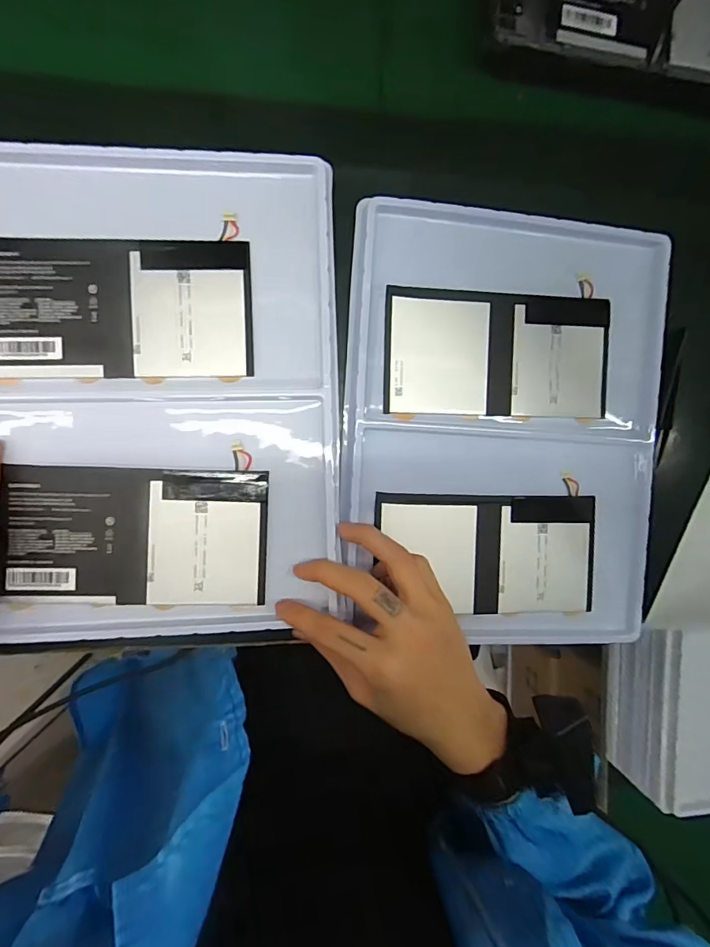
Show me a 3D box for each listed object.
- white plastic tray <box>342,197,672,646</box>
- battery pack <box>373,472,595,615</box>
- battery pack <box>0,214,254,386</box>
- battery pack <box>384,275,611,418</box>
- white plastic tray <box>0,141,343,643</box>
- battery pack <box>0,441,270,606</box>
[{"bbox_3d":[0.114,-0.032,0.354,0.239,0.019,0.316,3,94,-6],"label":"white plastic tray"},{"bbox_3d":[0.102,0.060,0.357,0.171,0.008,0.095,2,90,-8],"label":"battery pack"},{"bbox_3d":[-0.158,-0.111,0.311,0.172,0.008,0.096,-2,94,-6],"label":"battery pack"},{"bbox_3d":[0.110,-0.090,0.350,0.173,0.007,0.093,0,94,-6],"label":"battery pack"},{"bbox_3d":[-0.130,-0.053,0.310,0.235,0.021,0.311,-2,94,-6],"label":"white plastic tray"},{"bbox_3d":[-0.146,0.040,0.312,0.169,0.008,0.097,1,94,-6],"label":"battery pack"}]

